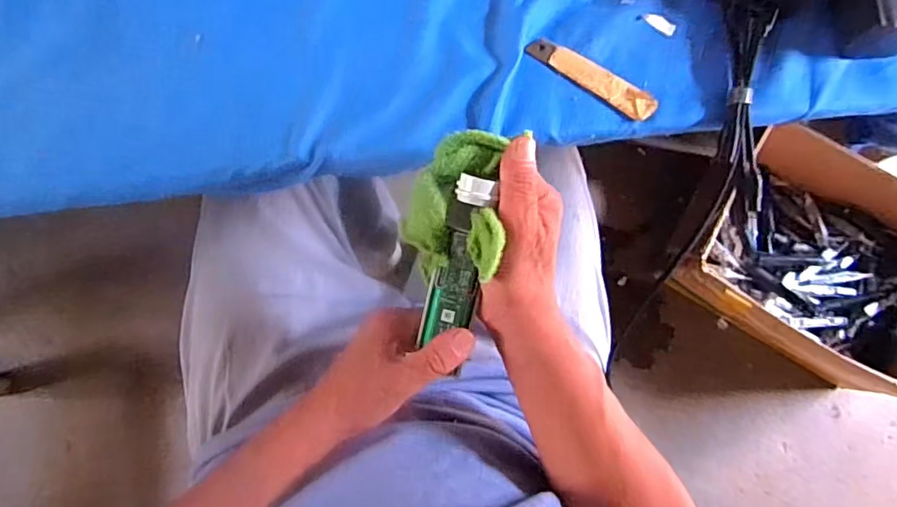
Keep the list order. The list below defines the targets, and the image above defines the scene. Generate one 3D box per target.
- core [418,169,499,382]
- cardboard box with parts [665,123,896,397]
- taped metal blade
[{"bbox_3d":[0.007,0.008,0.364,0.032,0.018,0.116,12,106,-1],"label":"core"},{"bbox_3d":[0.648,0.030,0.976,0.455,0.181,0.327,29,81,3],"label":"cardboard box with parts"},{"bbox_3d":[0.115,-0.141,0.444,0.110,0.007,0.023,31,83,2],"label":"taped metal blade"}]

